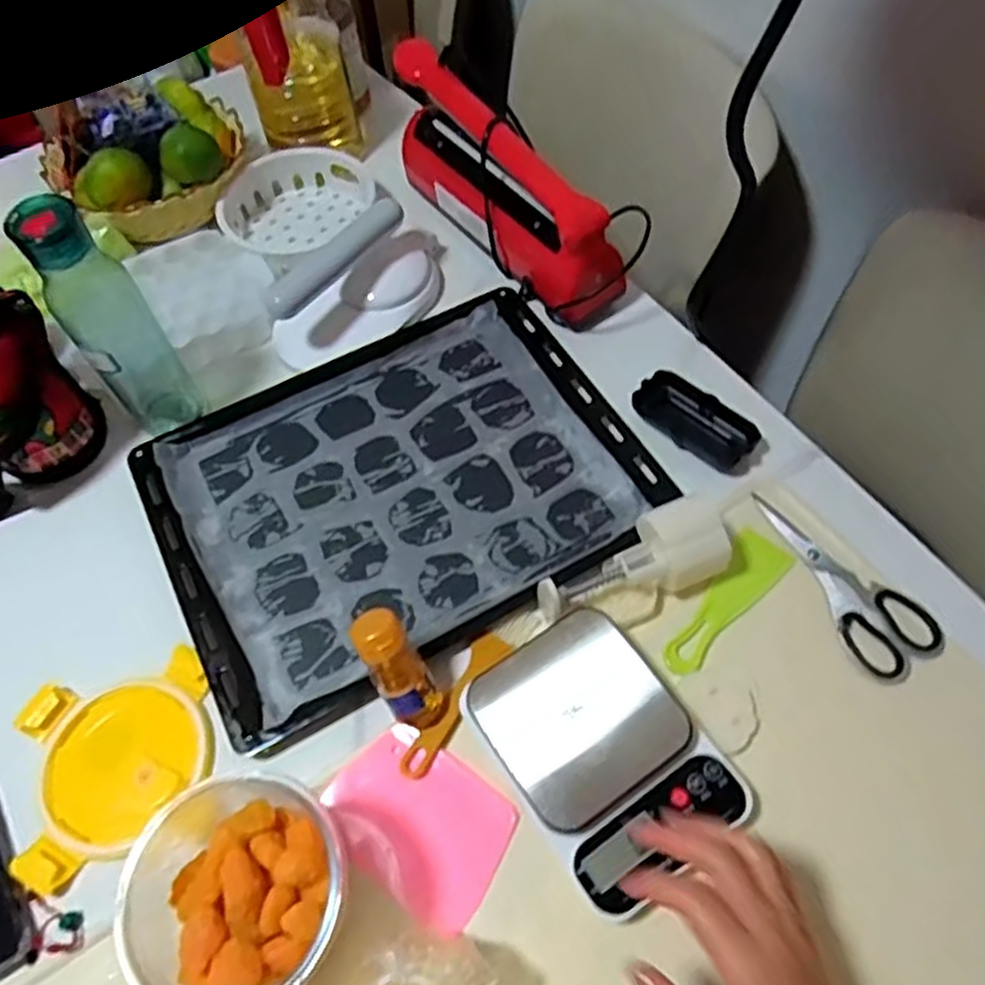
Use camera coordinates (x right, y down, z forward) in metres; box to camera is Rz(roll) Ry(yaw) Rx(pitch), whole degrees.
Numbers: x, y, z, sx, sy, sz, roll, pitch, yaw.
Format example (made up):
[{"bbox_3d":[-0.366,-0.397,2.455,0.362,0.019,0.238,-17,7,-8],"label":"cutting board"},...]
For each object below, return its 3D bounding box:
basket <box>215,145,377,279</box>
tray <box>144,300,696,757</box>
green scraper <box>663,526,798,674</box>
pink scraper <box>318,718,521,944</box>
[{"bbox_3d":[-0.219,-0.311,0.831,0.130,0.046,0.162,31,66,18],"label":"basket"},{"bbox_3d":[-0.080,-0.010,0.659,0.390,0.023,0.302,-27,63,-13],"label":"tray"},{"bbox_3d":[0.180,0.085,0.601,0.136,0.010,0.045,-41,67,-19],"label":"green scraper"},{"bbox_3d":[-0.053,0.227,0.526,0.125,0.008,0.093,30,74,19],"label":"pink scraper"}]

